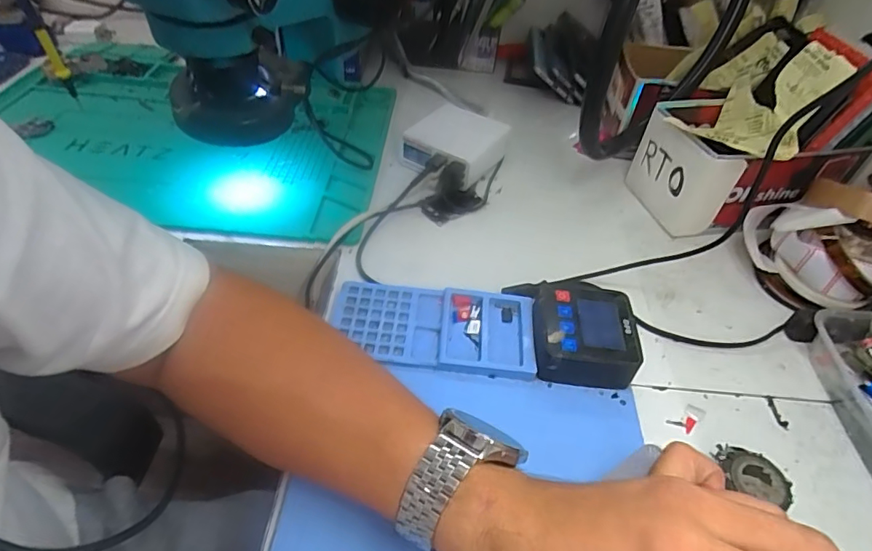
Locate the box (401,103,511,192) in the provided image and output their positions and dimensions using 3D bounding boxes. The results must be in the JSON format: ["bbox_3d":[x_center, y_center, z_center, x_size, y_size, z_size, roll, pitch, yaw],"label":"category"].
[{"bbox_3d":[0.022,-0.142,0.553,0.090,0.041,0.094,30,50,22],"label":"box"}]

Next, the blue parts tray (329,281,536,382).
[{"bbox_3d":[-0.003,0.040,0.381,0.149,0.017,0.069,6,45,0],"label":"blue parts tray"}]

